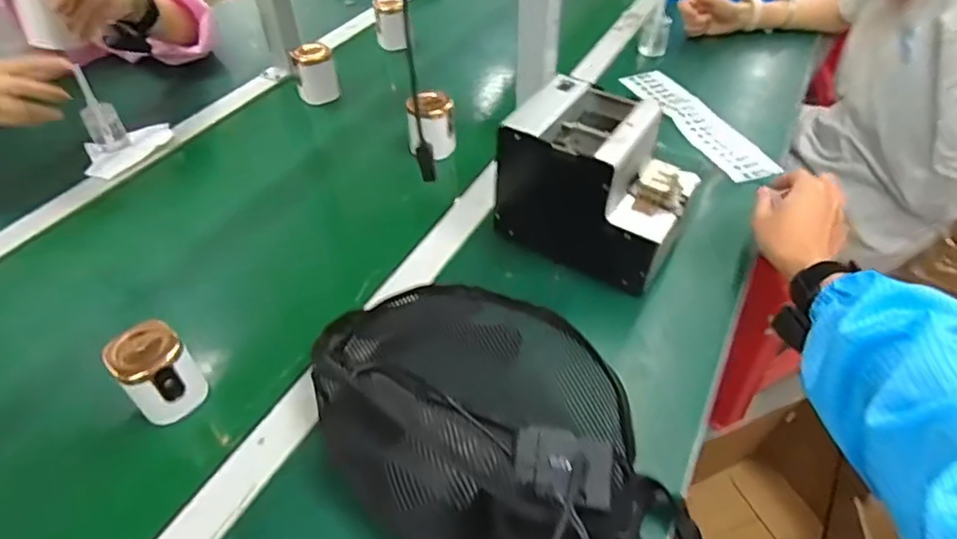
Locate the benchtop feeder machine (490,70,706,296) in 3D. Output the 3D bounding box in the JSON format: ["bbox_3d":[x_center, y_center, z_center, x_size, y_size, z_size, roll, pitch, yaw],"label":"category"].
[{"bbox_3d":[0.127,-0.091,0.619,0.177,0.154,0.141,24,50,22],"label":"benchtop feeder machine"}]

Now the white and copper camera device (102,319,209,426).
[{"bbox_3d":[-0.272,0.086,0.496,0.054,0.071,0.053,30,52,27],"label":"white and copper camera device"}]

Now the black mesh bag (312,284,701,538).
[{"bbox_3d":[0.005,0.114,0.467,0.317,0.089,0.203,19,48,18],"label":"black mesh bag"}]

